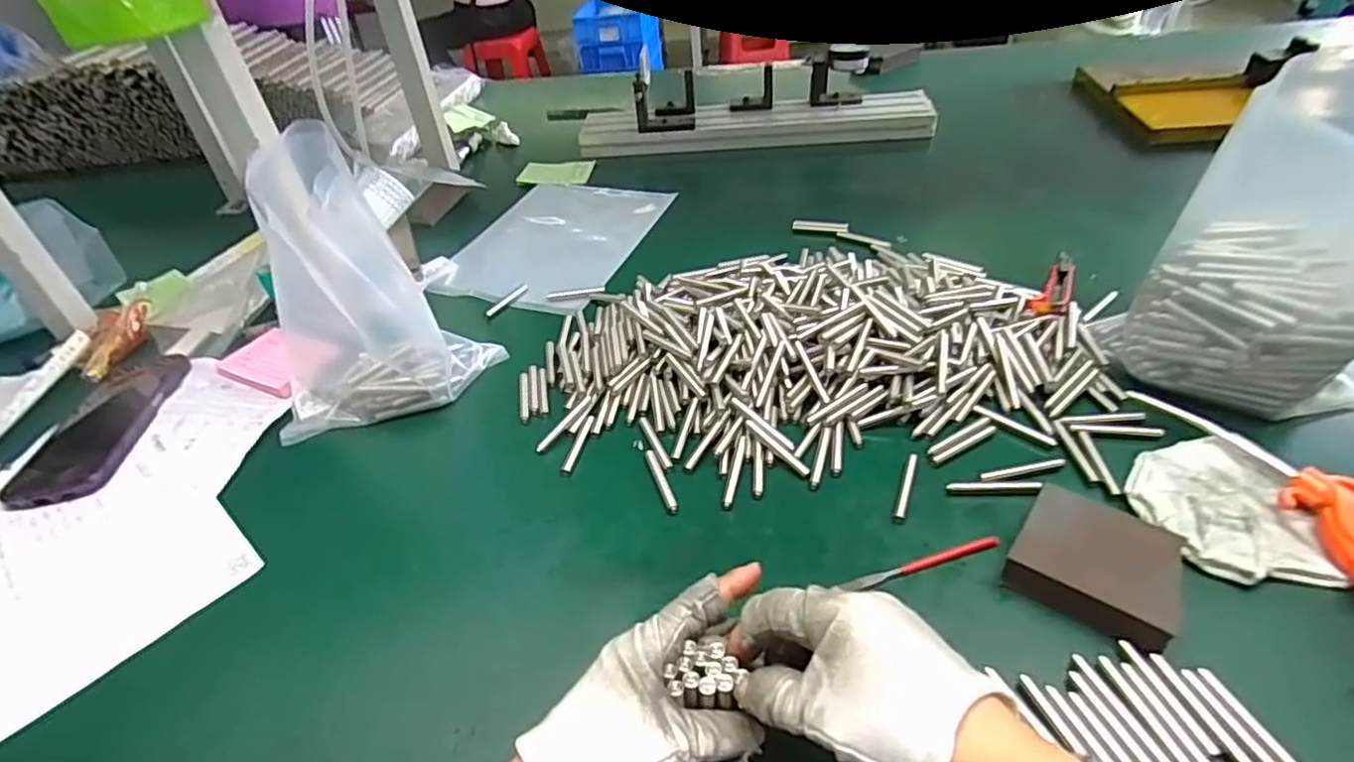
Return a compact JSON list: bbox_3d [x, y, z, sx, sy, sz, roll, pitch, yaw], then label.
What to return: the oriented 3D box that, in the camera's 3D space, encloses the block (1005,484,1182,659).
[{"bbox_3d":[0.236,0.100,0.374,0.078,0.023,0.070,23,48,31],"label":"block"}]

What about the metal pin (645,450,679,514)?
[{"bbox_3d":[-0.012,0.069,0.472,0.008,0.004,0.061,-16,40,-11],"label":"metal pin"}]

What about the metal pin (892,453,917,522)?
[{"bbox_3d":[0.153,0.070,0.446,0.008,0.004,0.057,13,43,22],"label":"metal pin"}]

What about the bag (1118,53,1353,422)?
[{"bbox_3d":[0.391,-0.081,0.431,0.097,0.198,0.134,-27,43,-23],"label":"bag"}]

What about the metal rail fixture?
[{"bbox_3d":[0.106,-0.388,0.943,0.488,0.098,0.097,-2,39,5],"label":"metal rail fixture"}]

